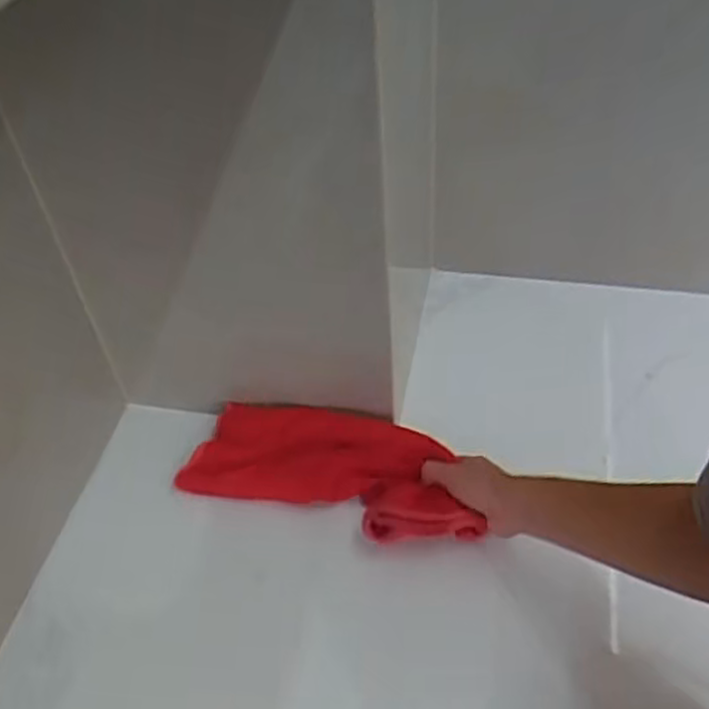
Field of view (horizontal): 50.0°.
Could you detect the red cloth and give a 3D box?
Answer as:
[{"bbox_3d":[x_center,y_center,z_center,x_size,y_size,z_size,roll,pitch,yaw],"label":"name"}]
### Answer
[{"bbox_3d":[-0.021,0.119,0.787,0.302,0.051,0.115,10,48,18],"label":"red cloth"}]

